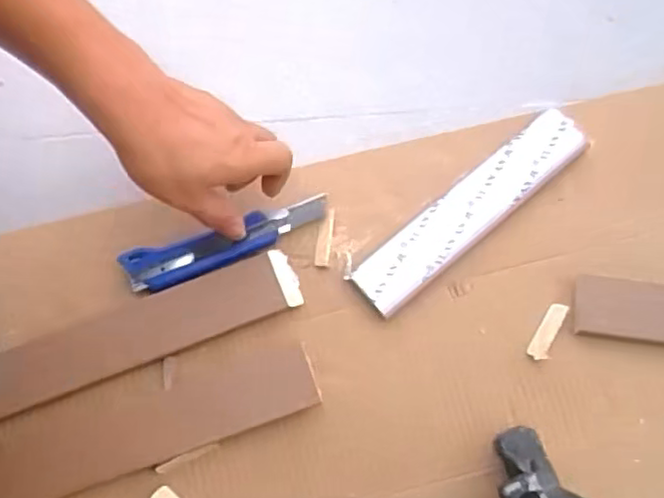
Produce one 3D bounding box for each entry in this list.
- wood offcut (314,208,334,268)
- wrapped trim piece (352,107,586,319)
[{"bbox_3d":[-0.006,-0.009,0.576,0.012,0.005,0.049,7,76,0],"label":"wood offcut"},{"bbox_3d":[0.121,-0.035,0.582,0.239,0.017,0.049,-40,81,-10],"label":"wrapped trim piece"}]

